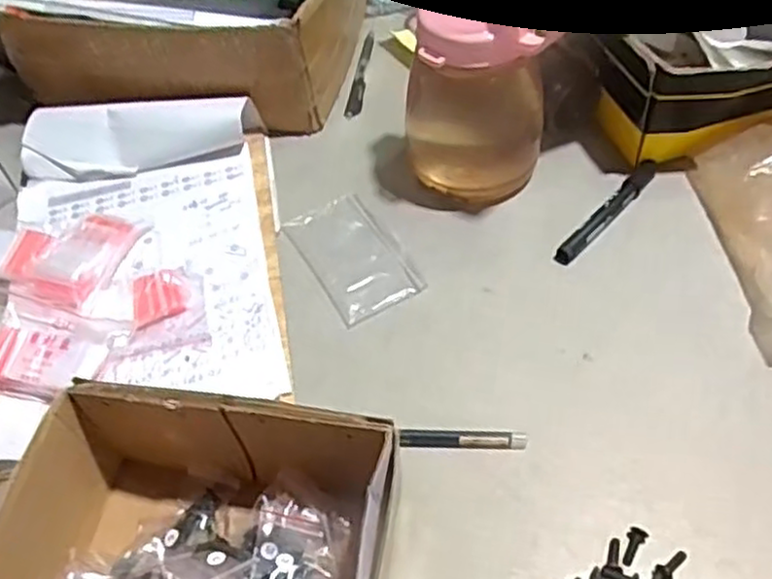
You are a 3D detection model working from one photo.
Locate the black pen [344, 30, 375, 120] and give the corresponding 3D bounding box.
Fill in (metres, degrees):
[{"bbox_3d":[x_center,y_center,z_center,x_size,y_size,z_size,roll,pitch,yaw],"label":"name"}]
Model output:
[{"bbox_3d":[-0.024,-0.229,0.760,0.014,0.012,0.140,4,51,7],"label":"black pen"}]

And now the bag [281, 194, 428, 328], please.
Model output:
[{"bbox_3d":[-0.028,-0.030,0.606,0.073,0.004,0.128,-25,54,-16],"label":"bag"}]

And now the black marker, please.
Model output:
[{"bbox_3d":[0.190,-0.069,0.614,0.018,0.011,0.143,33,60,27],"label":"black marker"}]

